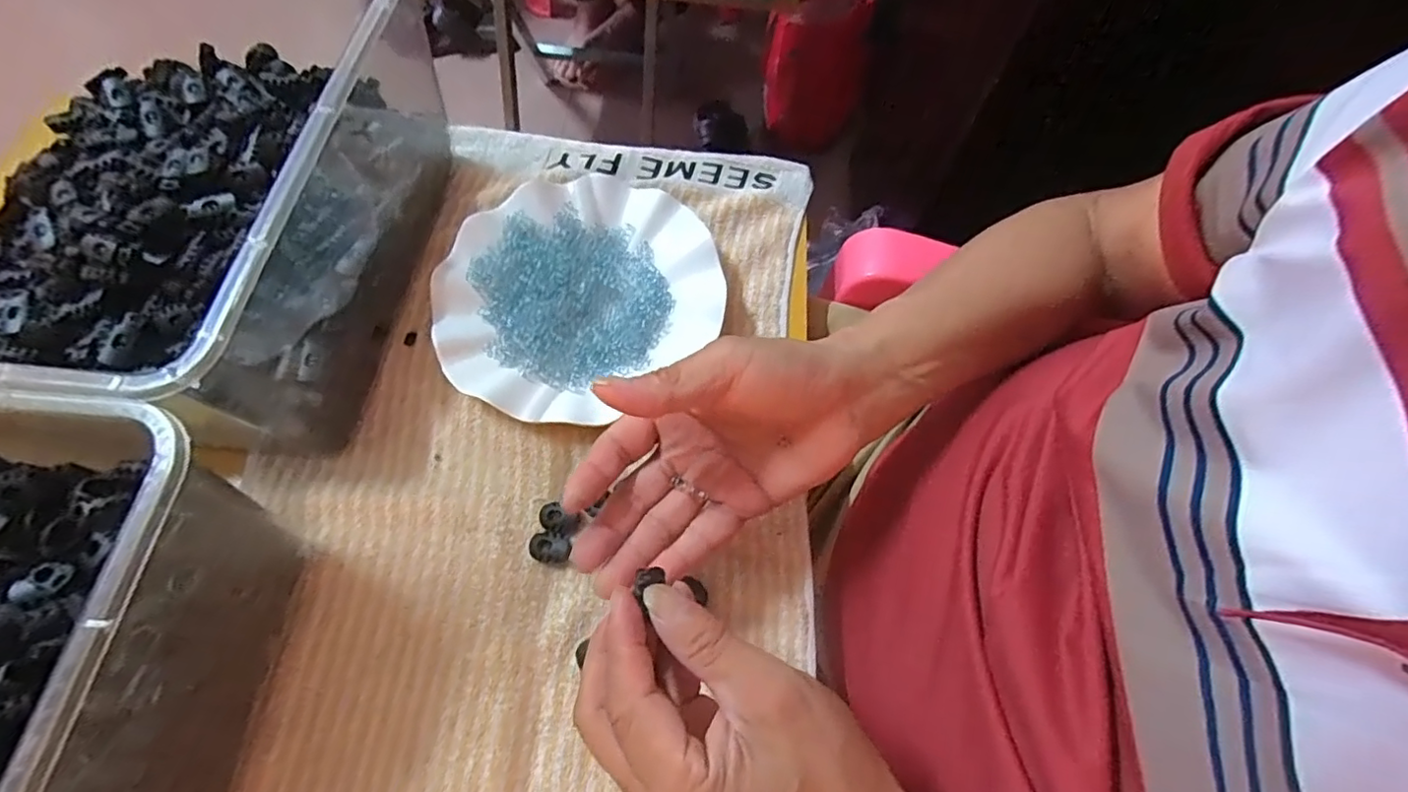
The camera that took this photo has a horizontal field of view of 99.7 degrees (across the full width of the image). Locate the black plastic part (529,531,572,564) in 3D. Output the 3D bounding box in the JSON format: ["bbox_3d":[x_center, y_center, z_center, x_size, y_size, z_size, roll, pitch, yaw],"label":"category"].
[{"bbox_3d":[-0.086,0.085,0.335,0.023,0.007,0.016,10,65,1],"label":"black plastic part"}]

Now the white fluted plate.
[{"bbox_3d":[-0.085,-0.071,0.396,0.183,0.024,0.166,-39,73,-19],"label":"white fluted plate"}]

